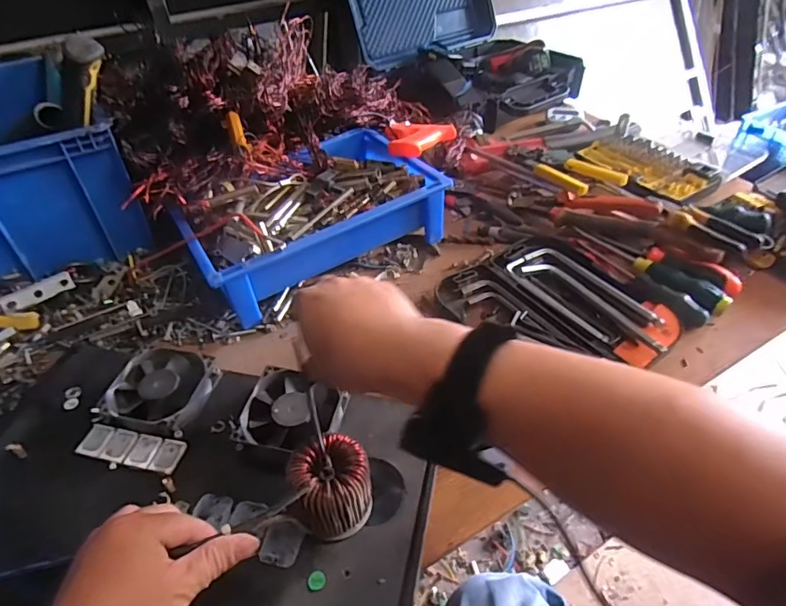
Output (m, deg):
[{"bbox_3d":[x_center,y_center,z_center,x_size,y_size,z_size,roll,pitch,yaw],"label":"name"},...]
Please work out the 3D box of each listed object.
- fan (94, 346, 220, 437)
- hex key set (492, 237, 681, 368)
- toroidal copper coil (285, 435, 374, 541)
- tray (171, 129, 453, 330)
[{"bbox_3d":[-0.214,0.079,0.458,0.080,0.026,0.082,6,43,9],"label":"fan"},{"bbox_3d":[0.210,-0.009,0.561,0.100,0.016,0.209,-27,47,-25],"label":"hex key set"},{"bbox_3d":[-0.042,0.139,0.369,0.053,0.068,0.050,-2,42,1],"label":"toroidal copper coil"},{"bbox_3d":[-0.108,-0.116,0.624,0.302,0.085,0.210,-28,48,-25],"label":"tray"}]

